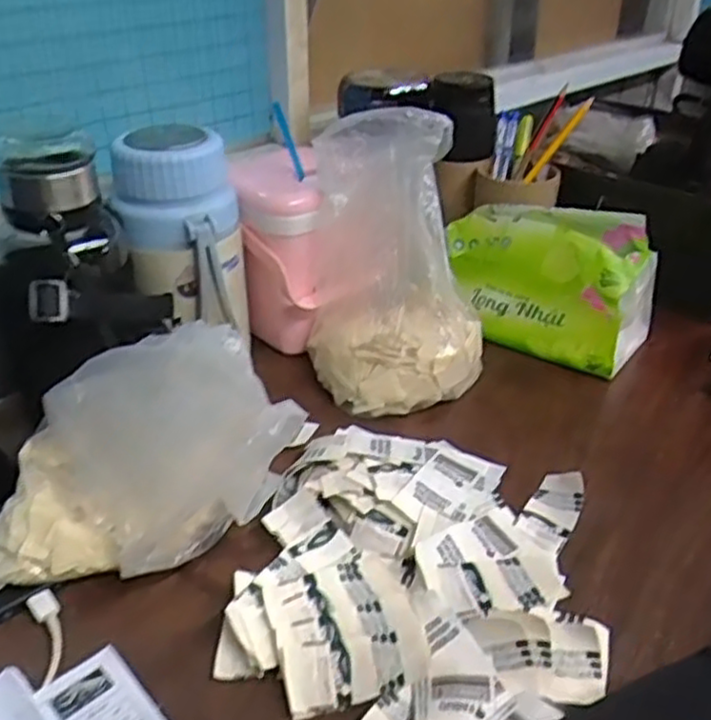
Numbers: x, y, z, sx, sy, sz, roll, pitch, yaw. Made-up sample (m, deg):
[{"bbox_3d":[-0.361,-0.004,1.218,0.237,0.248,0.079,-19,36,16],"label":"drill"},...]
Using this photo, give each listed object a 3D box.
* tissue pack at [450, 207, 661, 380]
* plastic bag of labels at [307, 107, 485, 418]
[{"bbox_3d":[0.171,-0.076,0.682,0.185,0.117,0.093,22,38,30],"label":"tissue pack"},{"bbox_3d":[0.034,-0.075,0.588,0.138,0.200,0.125,-3,33,-5],"label":"plastic bag of labels"}]

